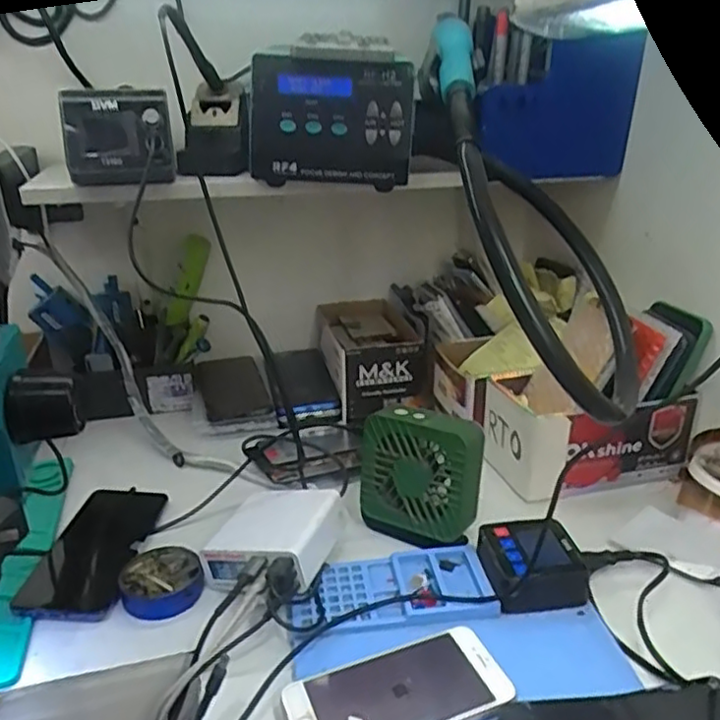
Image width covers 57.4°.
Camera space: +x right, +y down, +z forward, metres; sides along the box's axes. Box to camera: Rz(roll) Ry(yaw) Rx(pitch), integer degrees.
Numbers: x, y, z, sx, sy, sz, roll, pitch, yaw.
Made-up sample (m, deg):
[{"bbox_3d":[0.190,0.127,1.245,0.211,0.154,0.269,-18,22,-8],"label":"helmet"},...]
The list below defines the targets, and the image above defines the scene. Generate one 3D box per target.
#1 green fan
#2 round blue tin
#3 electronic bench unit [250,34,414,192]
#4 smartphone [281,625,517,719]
[{"bbox_3d":[0.050,0.095,0.551,0.098,0.096,0.051,11,24,27],"label":"green fan"},{"bbox_3d":[-0.154,0.170,0.512,0.060,0.017,0.054,-5,22,-11],"label":"round blue tin"},{"bbox_3d":[-0.026,-0.231,0.621,0.145,0.117,0.096,-2,22,-2],"label":"electronic bench unit"},{"bbox_3d":[0.024,0.205,0.405,0.134,0.012,0.066,-12,24,-18],"label":"smartphone"}]

